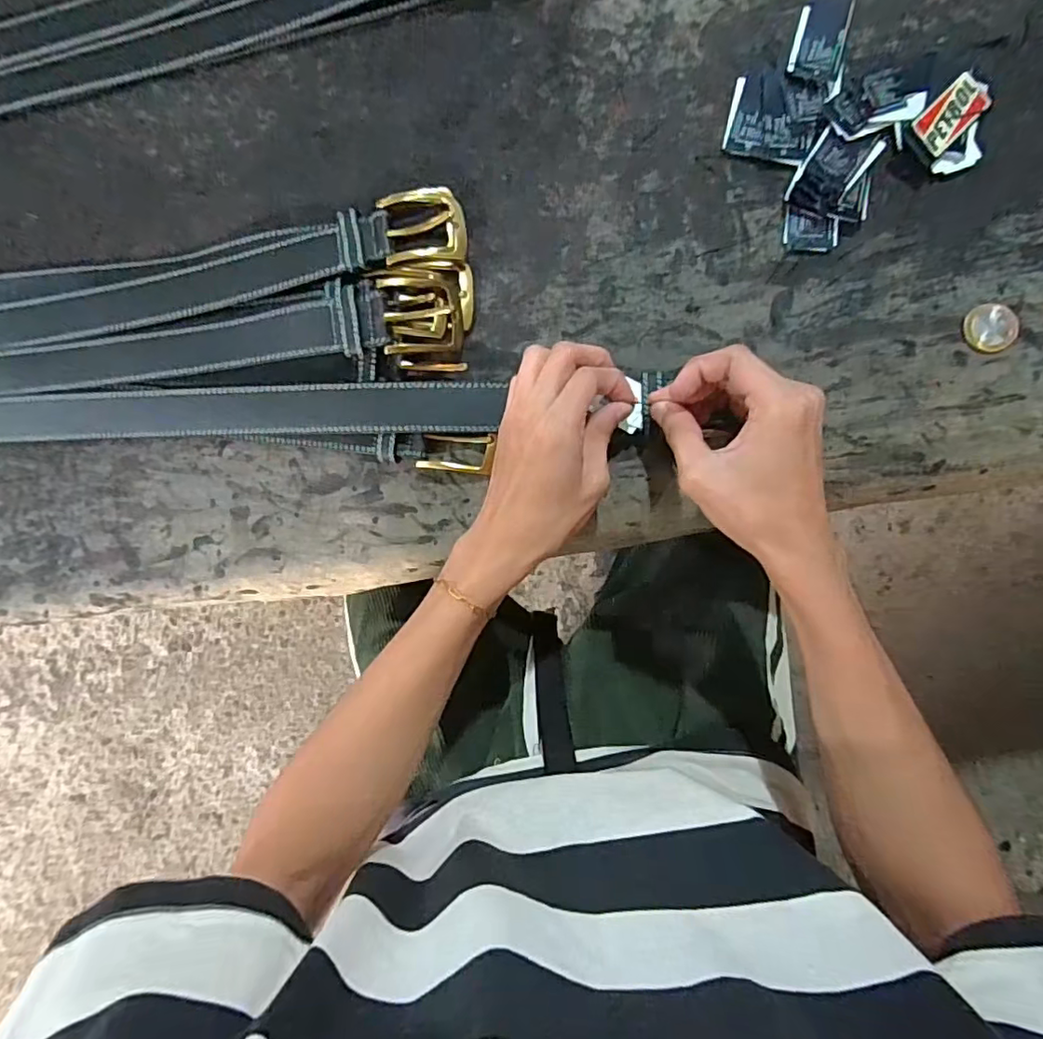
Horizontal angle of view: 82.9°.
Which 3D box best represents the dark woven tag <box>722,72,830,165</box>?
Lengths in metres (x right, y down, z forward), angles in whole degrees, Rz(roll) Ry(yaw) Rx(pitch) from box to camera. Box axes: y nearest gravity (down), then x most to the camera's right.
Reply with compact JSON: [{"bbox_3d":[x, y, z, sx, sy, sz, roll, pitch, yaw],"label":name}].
[{"bbox_3d":[0.162,-0.255,0.375,0.058,0.004,0.052,19,91,13],"label":"dark woven tag"}]

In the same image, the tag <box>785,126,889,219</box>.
[{"bbox_3d":[0.193,-0.217,0.364,0.034,0.010,0.058,35,93,6],"label":"tag"}]

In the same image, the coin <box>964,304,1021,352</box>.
[{"bbox_3d":[0.284,-0.116,0.355,0.028,0.004,0.029,0,89,7],"label":"coin"}]

